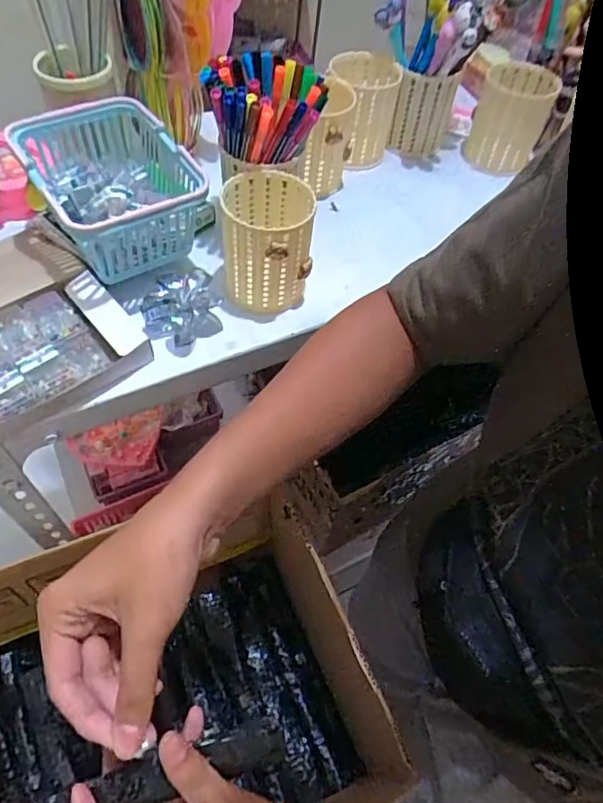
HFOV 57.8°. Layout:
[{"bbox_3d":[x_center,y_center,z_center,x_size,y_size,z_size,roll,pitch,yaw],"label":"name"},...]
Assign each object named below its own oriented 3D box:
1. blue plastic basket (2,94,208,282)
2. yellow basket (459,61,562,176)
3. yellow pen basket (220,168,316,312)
[{"bbox_3d":[-0.170,-0.195,0.502,0.131,0.089,0.160,-29,63,-22],"label":"blue plastic basket"},{"bbox_3d":[0.254,-0.346,0.672,0.084,0.094,0.091,25,57,12],"label":"yellow basket"},{"bbox_3d":[-0.032,-0.147,0.514,0.077,0.098,0.087,2,56,-4],"label":"yellow pen basket"}]

